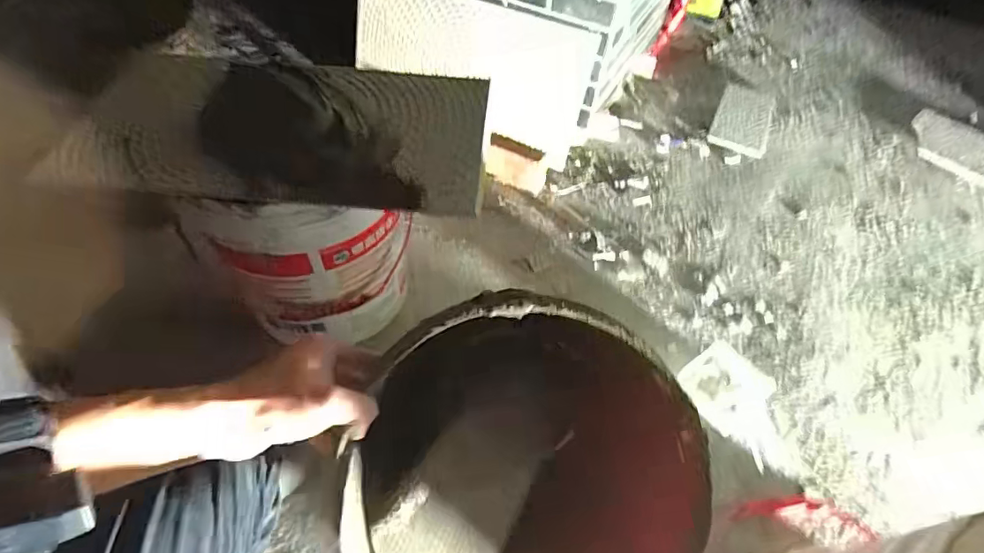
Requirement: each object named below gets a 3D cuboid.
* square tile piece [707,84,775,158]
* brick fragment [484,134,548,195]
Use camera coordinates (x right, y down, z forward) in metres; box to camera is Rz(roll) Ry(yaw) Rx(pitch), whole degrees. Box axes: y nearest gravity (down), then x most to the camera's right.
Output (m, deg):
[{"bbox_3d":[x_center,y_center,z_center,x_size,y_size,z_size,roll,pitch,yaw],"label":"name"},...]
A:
[{"bbox_3d":[0.658,-0.415,1.348,0.136,0.020,0.273,24,54,14],"label":"square tile piece"},{"bbox_3d":[0.053,-0.246,1.126,0.132,0.095,0.042,16,52,8],"label":"brick fragment"}]

